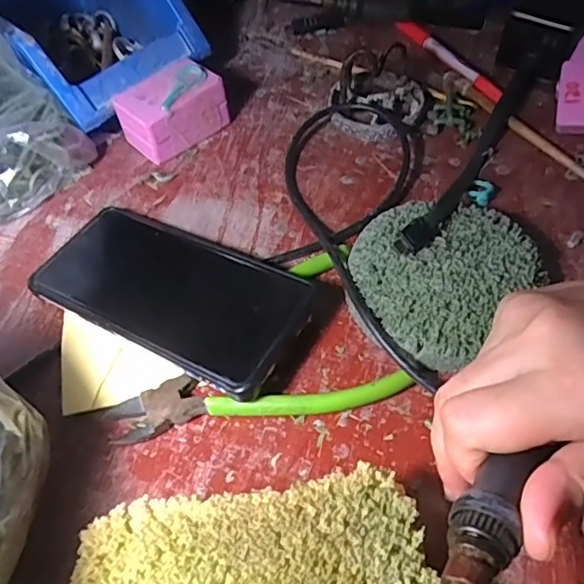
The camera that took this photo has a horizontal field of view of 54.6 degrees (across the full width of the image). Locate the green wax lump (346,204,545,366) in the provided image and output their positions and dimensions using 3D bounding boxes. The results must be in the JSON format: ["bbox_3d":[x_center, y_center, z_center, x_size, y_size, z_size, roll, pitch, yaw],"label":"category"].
[{"bbox_3d":[0.079,-0.011,0.314,0.103,0.025,0.088,-38,59,-22],"label":"green wax lump"}]

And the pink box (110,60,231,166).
[{"bbox_3d":[-0.086,-0.130,0.409,0.067,0.042,0.042,-37,59,-21],"label":"pink box"}]

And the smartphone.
[{"bbox_3d":[-0.068,-0.005,0.323,0.161,0.010,0.085,22,57,25],"label":"smartphone"}]

